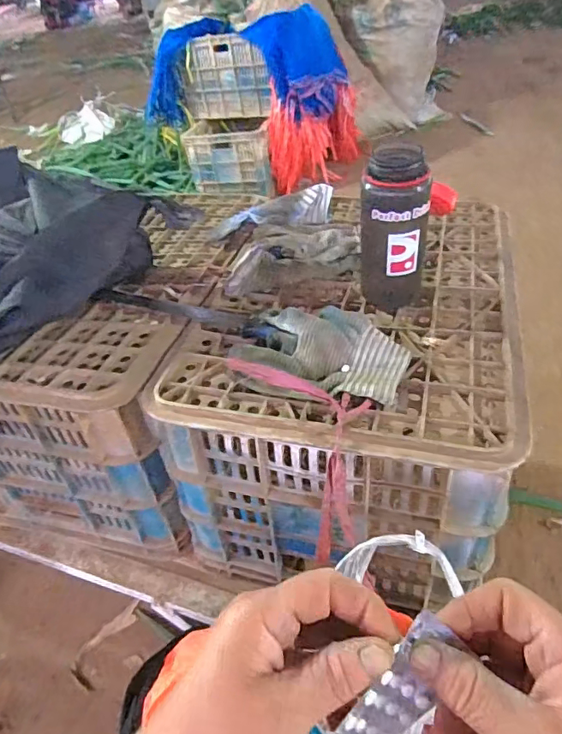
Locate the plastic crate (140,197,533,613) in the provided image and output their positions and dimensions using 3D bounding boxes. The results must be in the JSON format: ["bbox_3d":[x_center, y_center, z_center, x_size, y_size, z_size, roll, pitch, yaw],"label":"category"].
[{"bbox_3d":[0.093,-0.012,0.641,0.339,0.228,0.493,5,43,17],"label":"plastic crate"}]

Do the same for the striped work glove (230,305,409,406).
[{"bbox_3d":[0.034,-0.014,0.479,0.168,0.037,0.105,-1,42,11],"label":"striped work glove"}]

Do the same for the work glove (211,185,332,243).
[{"bbox_3d":[-0.016,-0.209,0.706,0.178,0.046,0.059,-11,41,-1],"label":"work glove"}]

